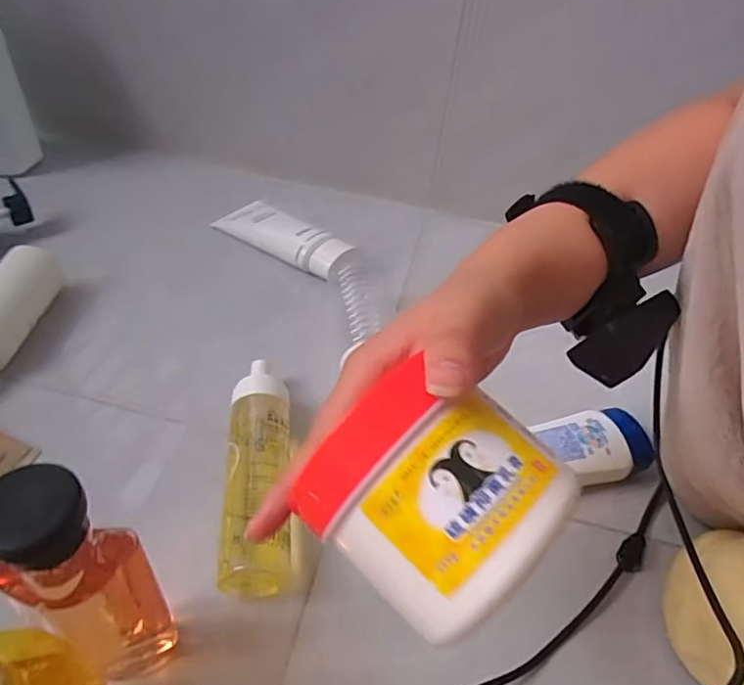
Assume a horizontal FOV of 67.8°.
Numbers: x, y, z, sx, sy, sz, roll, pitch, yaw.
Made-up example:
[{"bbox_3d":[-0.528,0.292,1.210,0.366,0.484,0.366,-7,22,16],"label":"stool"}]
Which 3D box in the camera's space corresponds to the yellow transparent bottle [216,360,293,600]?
[{"bbox_3d":[-0.082,0.094,0.399,0.045,0.047,0.166,-1,45,-7],"label":"yellow transparent bottle"}]

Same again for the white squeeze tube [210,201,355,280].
[{"bbox_3d":[-0.099,-0.124,0.627,0.173,0.034,0.059,30,49,23],"label":"white squeeze tube"}]

